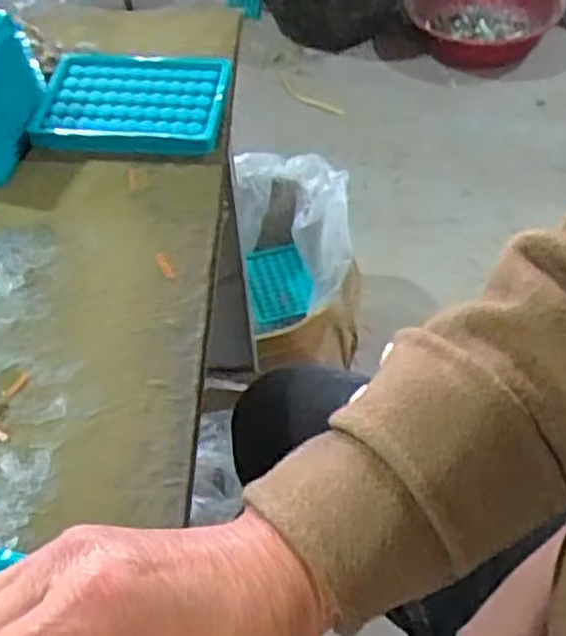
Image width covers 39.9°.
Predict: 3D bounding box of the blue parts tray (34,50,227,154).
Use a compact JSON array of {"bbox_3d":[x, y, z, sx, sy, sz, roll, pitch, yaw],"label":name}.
[{"bbox_3d":[-0.107,-0.154,0.563,0.131,0.023,0.089,2,50,4],"label":"blue parts tray"}]

